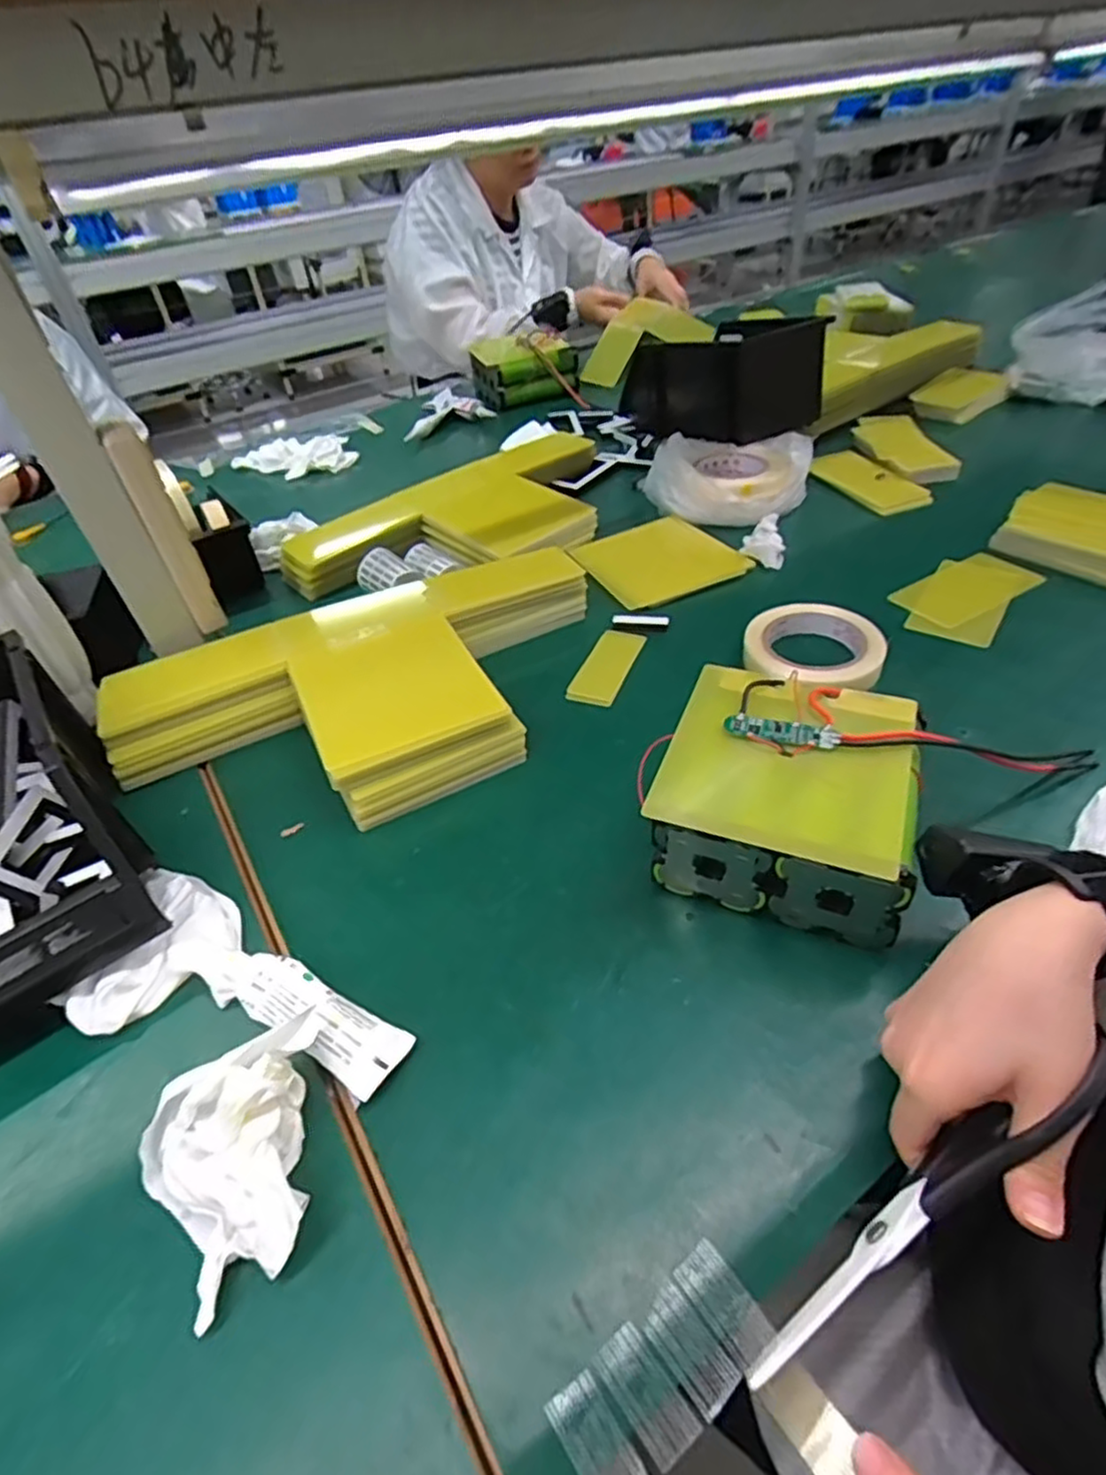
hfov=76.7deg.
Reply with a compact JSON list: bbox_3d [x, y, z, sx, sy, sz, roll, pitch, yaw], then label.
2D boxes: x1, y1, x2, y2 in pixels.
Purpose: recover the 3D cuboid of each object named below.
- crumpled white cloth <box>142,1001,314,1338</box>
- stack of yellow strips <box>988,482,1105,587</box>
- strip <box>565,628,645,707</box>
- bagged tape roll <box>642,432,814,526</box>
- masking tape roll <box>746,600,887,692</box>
[{"bbox_3d":[-0.143,0.195,0.326,0.096,0.047,0.096,-25,45,-19],"label":"crumpled white cloth"},{"bbox_3d":[0.531,-0.200,0.690,0.147,0.036,0.125,31,54,34],"label":"stack of yellow strips"},{"bbox_3d":[0.050,-0.066,0.622,0.042,0.010,0.101,14,46,21],"label":"strip"},{"bbox_3d":[0.203,-0.310,0.821,0.187,0.061,0.134,5,44,13],"label":"bagged tape roll"},{"bbox_3d":[0.222,-0.074,0.597,0.110,0.029,0.113,-4,42,3],"label":"masking tape roll"}]

